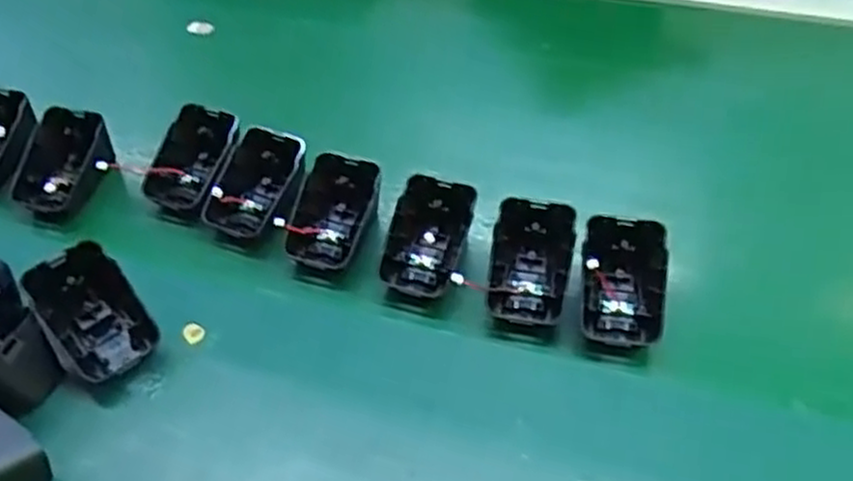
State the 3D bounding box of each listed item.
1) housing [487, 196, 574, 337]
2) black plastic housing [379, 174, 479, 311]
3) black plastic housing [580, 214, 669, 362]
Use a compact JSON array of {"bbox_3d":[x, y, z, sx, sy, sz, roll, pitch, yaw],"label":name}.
[{"bbox_3d":[0.056,0.013,0.418,0.041,0.033,0.063,9,49,9],"label":"housing"},{"bbox_3d":[0.000,0.001,0.437,0.043,0.024,0.072,14,84,3],"label":"black plastic housing"},{"bbox_3d":[0.105,0.025,0.411,0.043,0.024,0.073,5,84,10],"label":"black plastic housing"}]

